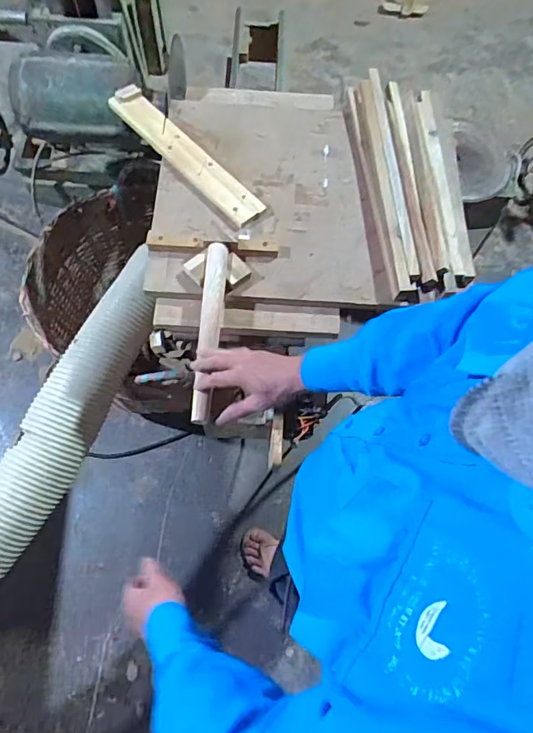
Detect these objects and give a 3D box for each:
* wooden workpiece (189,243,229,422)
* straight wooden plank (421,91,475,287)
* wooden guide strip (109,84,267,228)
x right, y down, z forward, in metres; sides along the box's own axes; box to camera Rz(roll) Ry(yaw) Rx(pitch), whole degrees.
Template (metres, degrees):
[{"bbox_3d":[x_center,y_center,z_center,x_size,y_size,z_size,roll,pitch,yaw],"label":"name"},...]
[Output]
[{"bbox_3d":[-0.099,-0.063,0.824,0.044,0.032,0.329,4,69,-1],"label":"wooden workpiece"},{"bbox_3d":[0.365,-0.389,0.978,0.047,0.037,0.488,1,67,-2],"label":"straight wooden plank"},{"bbox_3d":[-0.167,-0.436,0.972,0.072,0.022,0.424,-39,74,-17],"label":"wooden guide strip"}]

